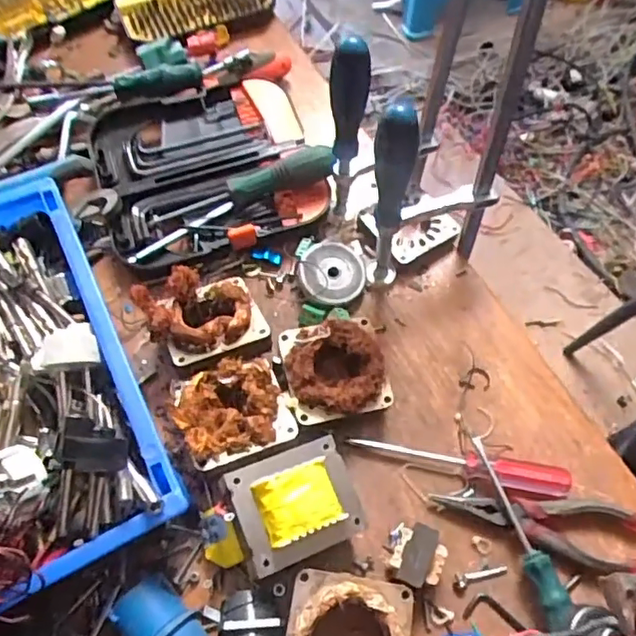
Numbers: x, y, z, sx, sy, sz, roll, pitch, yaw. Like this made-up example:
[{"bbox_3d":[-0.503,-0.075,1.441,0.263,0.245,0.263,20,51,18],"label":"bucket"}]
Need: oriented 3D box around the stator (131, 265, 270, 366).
[{"bbox_3d":[-0.098,-0.003,0.509,0.091,0.057,0.090,-24,64,-9],"label":"stator"}]

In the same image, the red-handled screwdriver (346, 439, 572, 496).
[{"bbox_3d":[0.110,0.116,0.472,0.169,0.018,0.018,9,63,8],"label":"red-handled screwdriver"}]

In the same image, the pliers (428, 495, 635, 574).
[{"bbox_3d":[0.168,0.149,0.455,0.152,0.012,0.051,16,64,11],"label":"pliers"}]

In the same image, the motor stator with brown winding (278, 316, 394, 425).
[{"bbox_3d":[0.014,0.046,0.496,0.078,0.055,0.079,-14,62,-4],"label":"motor stator with brown winding"}]

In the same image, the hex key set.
[{"bbox_3d":[-0.115,-0.160,0.612,0.209,0.033,0.219,-16,62,-5],"label":"hex key set"}]

